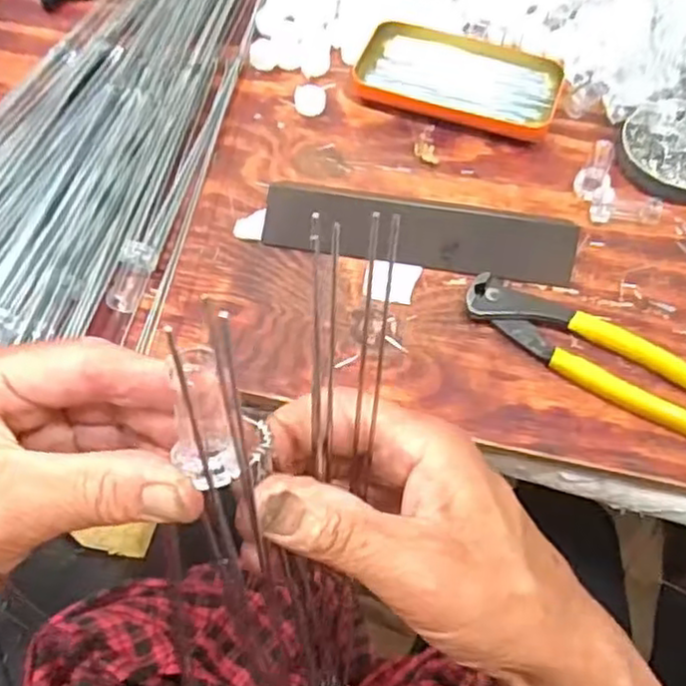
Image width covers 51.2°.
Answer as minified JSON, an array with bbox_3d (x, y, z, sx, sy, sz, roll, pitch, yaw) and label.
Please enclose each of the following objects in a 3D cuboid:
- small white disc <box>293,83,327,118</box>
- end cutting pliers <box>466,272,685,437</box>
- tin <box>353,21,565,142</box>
[{"bbox_3d":[-0.024,-0.177,0.520,0.023,0.010,0.022,0,61,0],"label":"small white disc"},{"bbox_3d":[0.149,0.007,0.414,0.164,0.015,0.040,30,65,15],"label":"end cutting pliers"},{"bbox_3d":[0.085,-0.195,0.525,0.143,0.014,0.077,19,63,10],"label":"tin"}]

